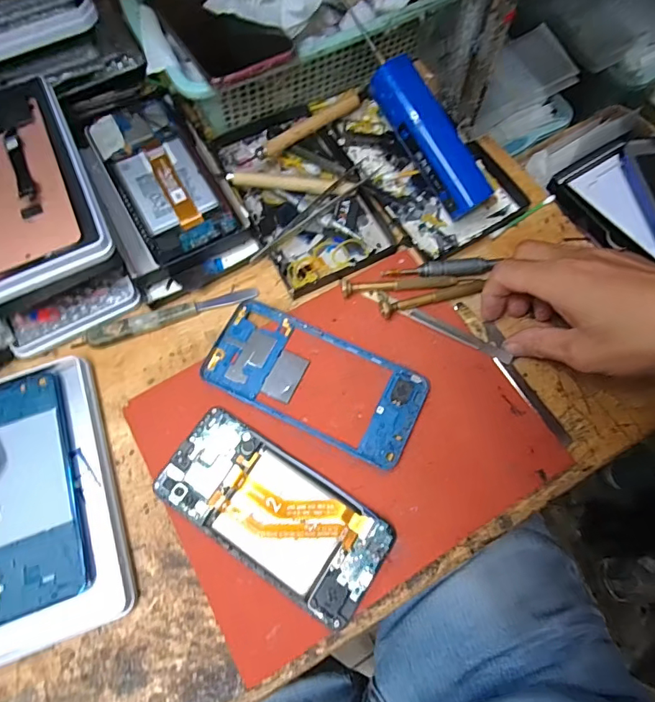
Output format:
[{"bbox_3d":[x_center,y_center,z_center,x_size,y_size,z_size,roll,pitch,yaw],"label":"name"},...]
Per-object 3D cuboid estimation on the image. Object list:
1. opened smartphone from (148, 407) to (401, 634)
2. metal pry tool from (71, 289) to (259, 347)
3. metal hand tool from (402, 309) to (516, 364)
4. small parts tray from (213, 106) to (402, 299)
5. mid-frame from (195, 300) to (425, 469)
[{"bbox_3d":[-0.036,0.106,0.305,0.154,0.014,0.067,33,74,10],"label":"opened smartphone"},{"bbox_3d":[-0.125,-0.029,0.362,0.139,0.013,0.018,-20,73,-7],"label":"metal pry tool"},{"bbox_3d":[0.099,-0.013,0.352,0.088,0.004,0.009,26,73,8],"label":"metal hand tool"},{"bbox_3d":[-0.023,-0.138,0.398,0.100,0.025,0.168,-27,74,-10],"label":"small parts tray"},{"bbox_3d":[-0.010,0.021,0.341,0.158,0.007,0.073,25,73,8],"label":"mid-frame"}]

